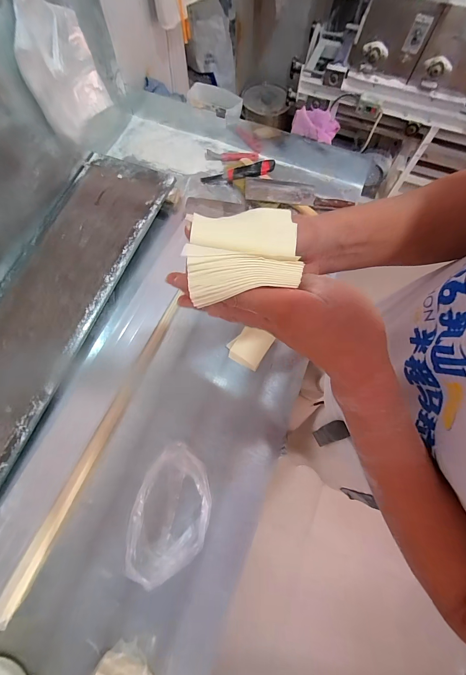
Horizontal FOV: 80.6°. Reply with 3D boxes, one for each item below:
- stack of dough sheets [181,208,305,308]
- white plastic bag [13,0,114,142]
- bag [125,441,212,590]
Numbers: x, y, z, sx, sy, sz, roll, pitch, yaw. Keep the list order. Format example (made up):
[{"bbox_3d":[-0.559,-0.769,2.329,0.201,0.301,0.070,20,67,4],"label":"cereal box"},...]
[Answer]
[{"bbox_3d":[0.009,-0.077,0.230,0.090,0.029,0.093,-1,71,-2],"label":"stack of dough sheets"},{"bbox_3d":[-0.384,-0.608,0.610,0.062,0.243,0.194,12,72,3],"label":"white plastic bag"},{"bbox_3d":[-0.118,0.341,0.532,0.134,0.077,0.239,14,72,4],"label":"bag"}]

